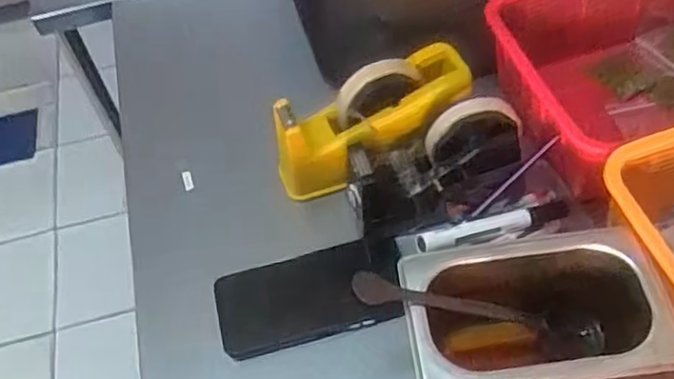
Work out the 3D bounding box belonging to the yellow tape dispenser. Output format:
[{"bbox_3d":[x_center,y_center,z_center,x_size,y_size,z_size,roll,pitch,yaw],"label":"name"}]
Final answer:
[{"bbox_3d":[0.030,-0.065,0.628,0.200,0.094,0.062,-31,54,5],"label":"yellow tape dispenser"}]

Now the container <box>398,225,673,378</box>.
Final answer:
[{"bbox_3d":[0.139,0.107,0.499,0.172,0.093,0.111,-8,52,0],"label":"container"}]

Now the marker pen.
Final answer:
[{"bbox_3d":[0.129,0.030,0.545,0.138,0.013,0.021,-11,51,-23],"label":"marker pen"}]

